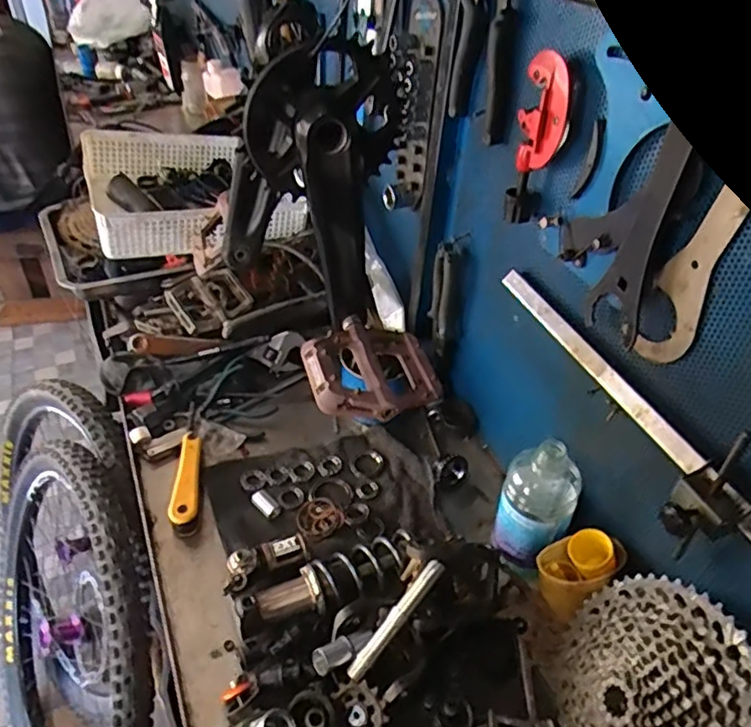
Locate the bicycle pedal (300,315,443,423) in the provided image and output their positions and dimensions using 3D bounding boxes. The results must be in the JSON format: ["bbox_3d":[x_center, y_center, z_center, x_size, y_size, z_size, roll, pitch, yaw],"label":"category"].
[{"bbox_3d":[-0.006,0.003,0.530,0.109,0.030,0.109,-10,42,-16],"label":"bicycle pedal"}]

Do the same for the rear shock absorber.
[{"bbox_3d":[-0.042,0.225,0.628,0.188,0.046,0.055,-21,46,-27],"label":"rear shock absorber"}]

